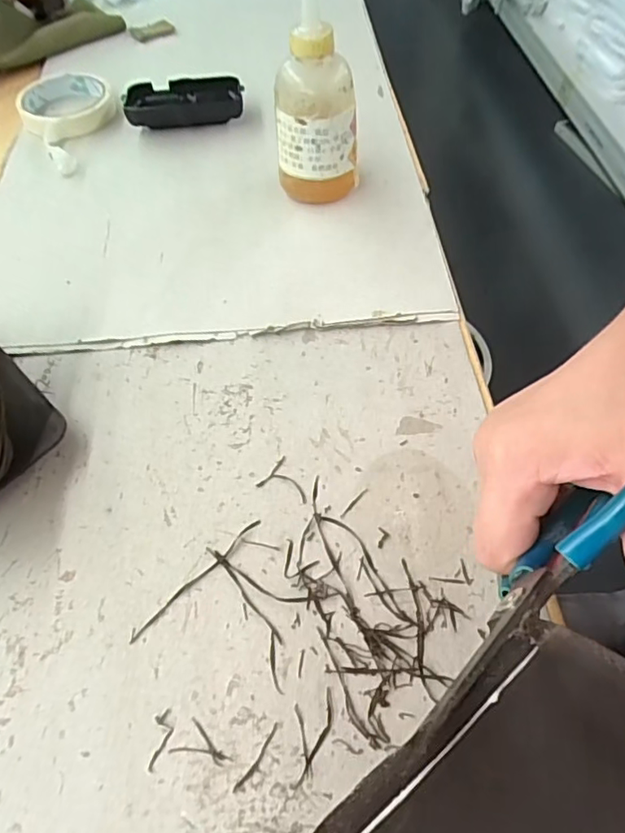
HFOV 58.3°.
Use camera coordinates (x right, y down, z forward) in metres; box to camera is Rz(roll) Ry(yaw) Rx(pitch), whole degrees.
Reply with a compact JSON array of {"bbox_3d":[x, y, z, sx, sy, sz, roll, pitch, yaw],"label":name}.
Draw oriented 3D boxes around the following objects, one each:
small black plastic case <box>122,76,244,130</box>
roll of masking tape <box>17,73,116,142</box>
[{"bbox_3d":[-0.121,-0.299,0.530,0.106,0.020,0.054,-6,56,-2],"label":"small black plastic case"},{"bbox_3d":[-0.239,-0.303,0.543,0.084,0.017,0.089,-1,56,1],"label":"roll of masking tape"}]

